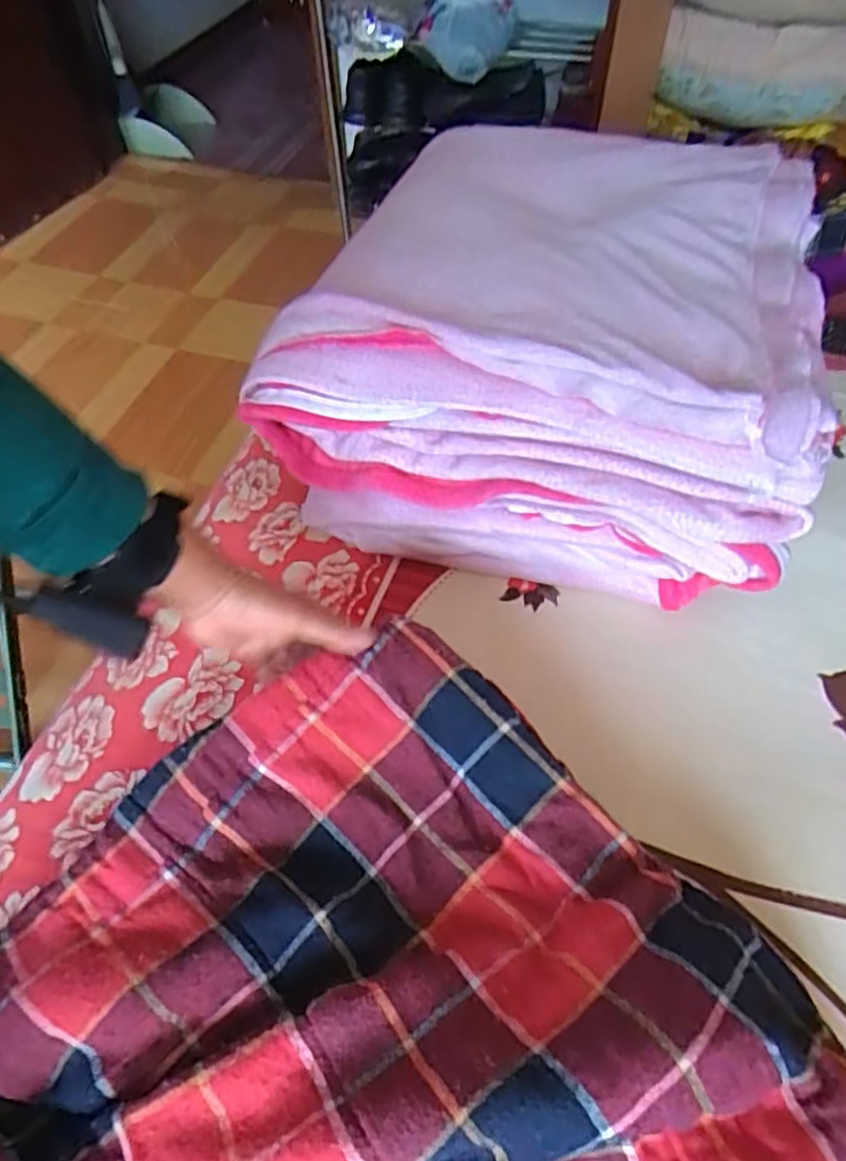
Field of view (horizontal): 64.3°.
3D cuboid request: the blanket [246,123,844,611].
[{"bbox_3d":[0.122,-0.232,0.680,0.451,0.254,0.444,15,55,8],"label":"blanket"}]

